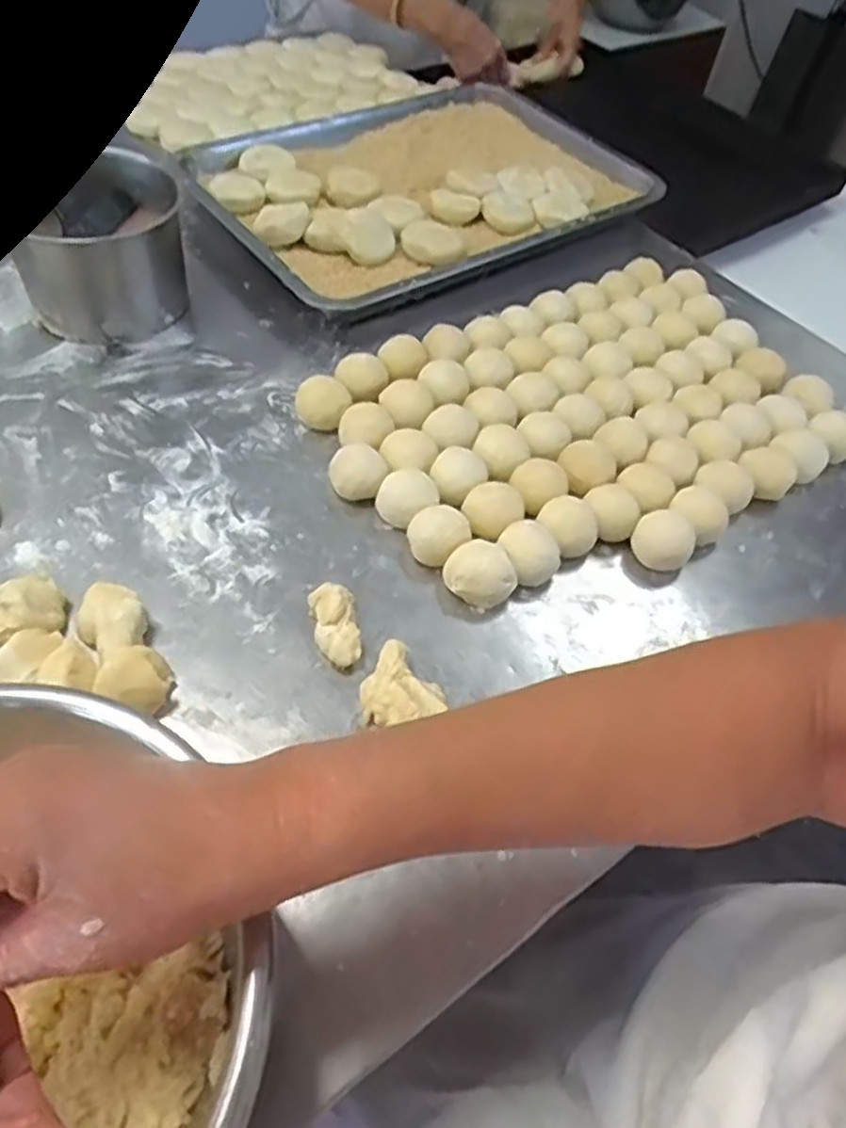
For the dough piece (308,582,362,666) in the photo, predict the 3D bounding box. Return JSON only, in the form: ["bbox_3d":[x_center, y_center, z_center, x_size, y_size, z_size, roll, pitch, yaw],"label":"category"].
[{"bbox_3d":[-0.058,0.042,0.488,0.028,0.025,0.054,-9,55,-14],"label":"dough piece"}]

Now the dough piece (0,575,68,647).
[{"bbox_3d":[-0.253,0.030,0.463,0.046,0.031,0.034,-17,58,-19],"label":"dough piece"}]

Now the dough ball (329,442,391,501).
[{"bbox_3d":[-0.050,-0.070,0.566,0.044,0.030,0.036,-3,54,-10],"label":"dough ball"}]

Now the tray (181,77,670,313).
[{"bbox_3d":[0.002,-0.427,0.831,0.481,0.047,0.326,-28,62,-25],"label":"tray"}]

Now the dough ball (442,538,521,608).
[{"bbox_3d":[0.042,0.006,0.525,0.050,0.031,0.042,12,53,2],"label":"dough ball"}]

